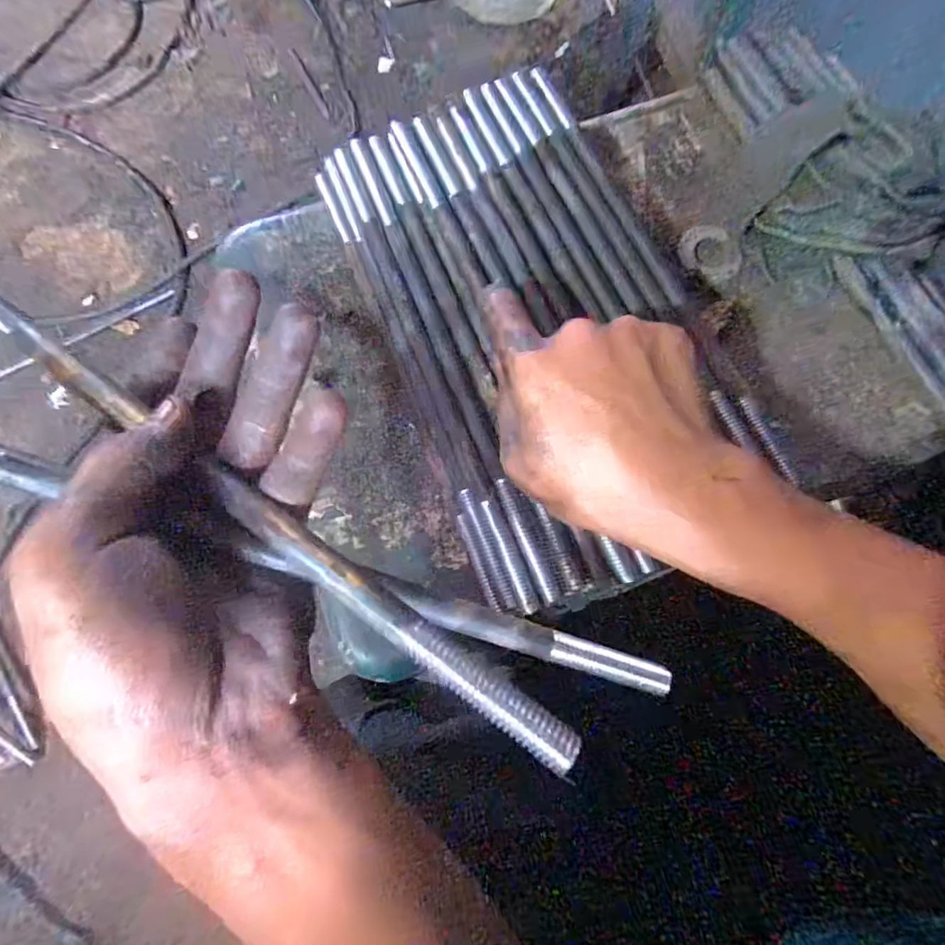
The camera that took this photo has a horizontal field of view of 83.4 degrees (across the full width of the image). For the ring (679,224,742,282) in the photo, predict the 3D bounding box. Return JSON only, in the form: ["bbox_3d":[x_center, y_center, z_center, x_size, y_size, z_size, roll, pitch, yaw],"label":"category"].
[{"bbox_3d":[0.163,-0.151,0.363,0.043,0.006,0.033,39,80,8],"label":"ring"}]

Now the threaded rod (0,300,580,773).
[{"bbox_3d":[-0.090,0.000,0.180,0.289,0.007,0.011,33,78,14],"label":"threaded rod"}]

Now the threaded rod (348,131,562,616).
[{"bbox_3d":[-0.016,-0.072,0.301,0.012,0.015,0.303,-21,79,-5],"label":"threaded rod"}]

